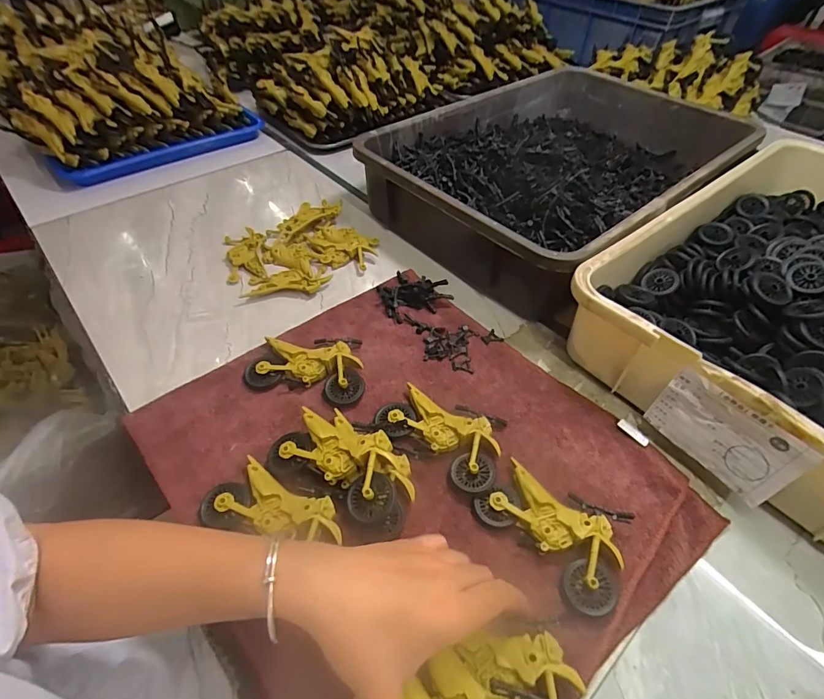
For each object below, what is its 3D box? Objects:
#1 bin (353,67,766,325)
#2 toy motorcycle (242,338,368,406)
[{"bbox_3d":[0.215,-0.254,0.647,0.508,0.137,0.348,-32,56,-27],"label":"bin"},{"bbox_3d":[-0.099,0.012,0.445,0.113,0.023,0.078,10,48,7],"label":"toy motorcycle"}]

